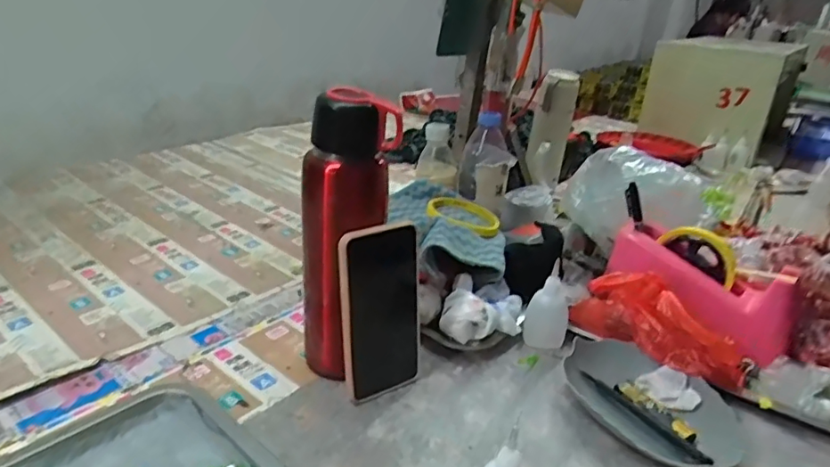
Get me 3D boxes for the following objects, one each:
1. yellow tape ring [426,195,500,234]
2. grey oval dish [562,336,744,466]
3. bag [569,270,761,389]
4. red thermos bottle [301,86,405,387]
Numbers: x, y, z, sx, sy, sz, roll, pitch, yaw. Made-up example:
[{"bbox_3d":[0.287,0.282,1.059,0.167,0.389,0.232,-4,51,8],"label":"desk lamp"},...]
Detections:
[{"bbox_3d":[0.063,-0.028,0.714,0.093,0.016,0.092,4,25,-2],"label":"yellow tape ring"},{"bbox_3d":[0.211,0.156,0.512,0.162,0.031,0.104,25,32,39],"label":"grey oval dish"},{"bbox_3d":[0.249,0.095,0.564,0.174,0.080,0.060,18,27,27],"label":"bag"},{"bbox_3d":[-0.060,0.010,0.502,0.067,0.262,0.059,-17,32,-39],"label":"red thermos bottle"}]

